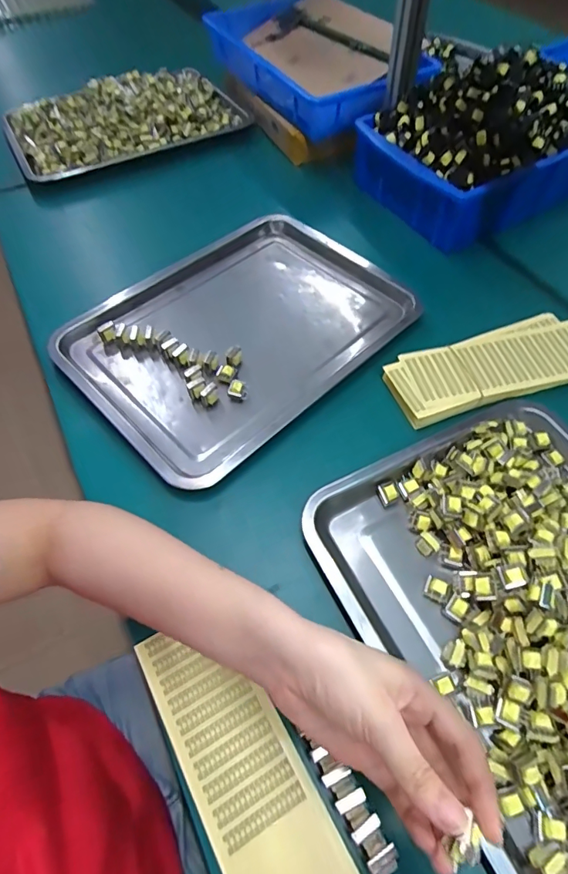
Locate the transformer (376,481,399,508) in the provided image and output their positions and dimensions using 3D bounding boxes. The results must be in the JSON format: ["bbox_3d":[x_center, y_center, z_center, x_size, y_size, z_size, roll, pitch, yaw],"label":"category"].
[{"bbox_3d":[0.098,0.053,0.439,0.017,0.014,0.020,-20,59,-10],"label":"transformer"}]

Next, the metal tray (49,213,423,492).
[{"bbox_3d":[-0.046,-0.134,0.563,0.389,0.044,0.278,-40,65,-20],"label":"metal tray"}]

